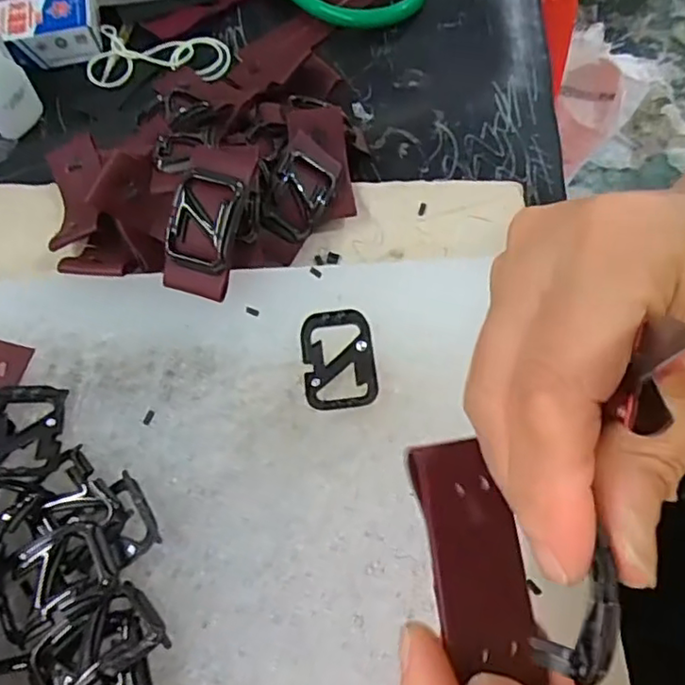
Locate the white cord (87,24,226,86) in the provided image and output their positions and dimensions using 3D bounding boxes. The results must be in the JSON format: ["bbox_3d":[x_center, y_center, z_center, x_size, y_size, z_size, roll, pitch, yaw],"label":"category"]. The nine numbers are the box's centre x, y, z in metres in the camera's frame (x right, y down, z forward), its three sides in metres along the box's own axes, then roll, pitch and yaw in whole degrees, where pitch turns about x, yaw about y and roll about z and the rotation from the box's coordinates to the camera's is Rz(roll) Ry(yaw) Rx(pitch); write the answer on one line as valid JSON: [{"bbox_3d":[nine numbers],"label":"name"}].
[{"bbox_3d":[-0.111,-0.173,0.382,0.082,0.006,0.045,4,65,3],"label":"white cord"}]

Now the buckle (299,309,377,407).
[{"bbox_3d":[-0.001,0.007,0.241,0.027,0.008,0.040,-6,65,-2],"label":"buckle"}]

